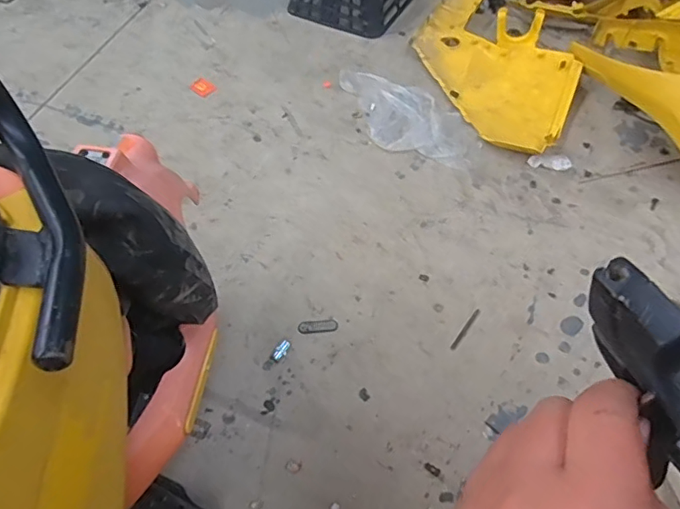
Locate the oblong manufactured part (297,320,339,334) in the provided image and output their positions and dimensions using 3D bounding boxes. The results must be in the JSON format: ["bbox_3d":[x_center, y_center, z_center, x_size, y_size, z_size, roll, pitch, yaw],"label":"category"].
[{"bbox_3d":[-0.040,0.133,0.960,0.071,0.004,0.024,-4,56,3],"label":"oblong manufactured part"}]

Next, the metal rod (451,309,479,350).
[{"bbox_3d":[0.225,0.133,0.942,0.010,0.004,0.095,31,64,23],"label":"metal rod"}]

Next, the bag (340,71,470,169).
[{"bbox_3d":[0.145,-0.334,1.257,0.187,0.017,0.416,-35,61,-17],"label":"bag"}]

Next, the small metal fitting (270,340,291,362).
[{"bbox_3d":[-0.102,0.169,0.923,0.023,0.017,0.044,37,67,25],"label":"small metal fitting"}]

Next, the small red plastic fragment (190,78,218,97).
[{"bbox_3d":[-0.358,-0.438,1.370,0.064,0.008,0.052,32,65,23],"label":"small red plastic fragment"}]

